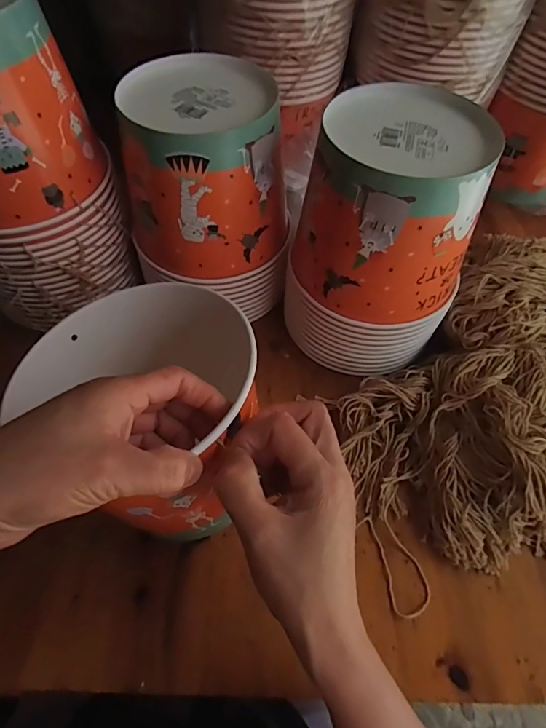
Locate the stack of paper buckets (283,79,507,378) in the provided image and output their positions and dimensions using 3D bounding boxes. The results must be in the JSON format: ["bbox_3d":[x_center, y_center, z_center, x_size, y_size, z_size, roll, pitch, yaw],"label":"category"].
[{"bbox_3d":[0.097,-0.106,0.398,0.148,0.201,0.143,22,58,11],"label":"stack of paper buckets"}]

